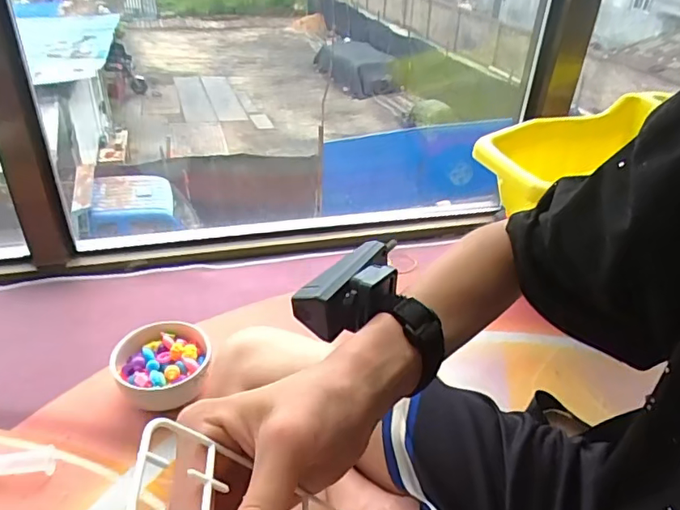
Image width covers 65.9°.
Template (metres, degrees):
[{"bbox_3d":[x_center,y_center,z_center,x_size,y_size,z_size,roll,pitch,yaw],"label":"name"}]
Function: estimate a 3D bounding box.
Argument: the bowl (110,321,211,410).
[{"bbox_3d":[-0.202,0.127,0.601,0.102,0.052,0.093,3,33,-2],"label":"bowl"}]

